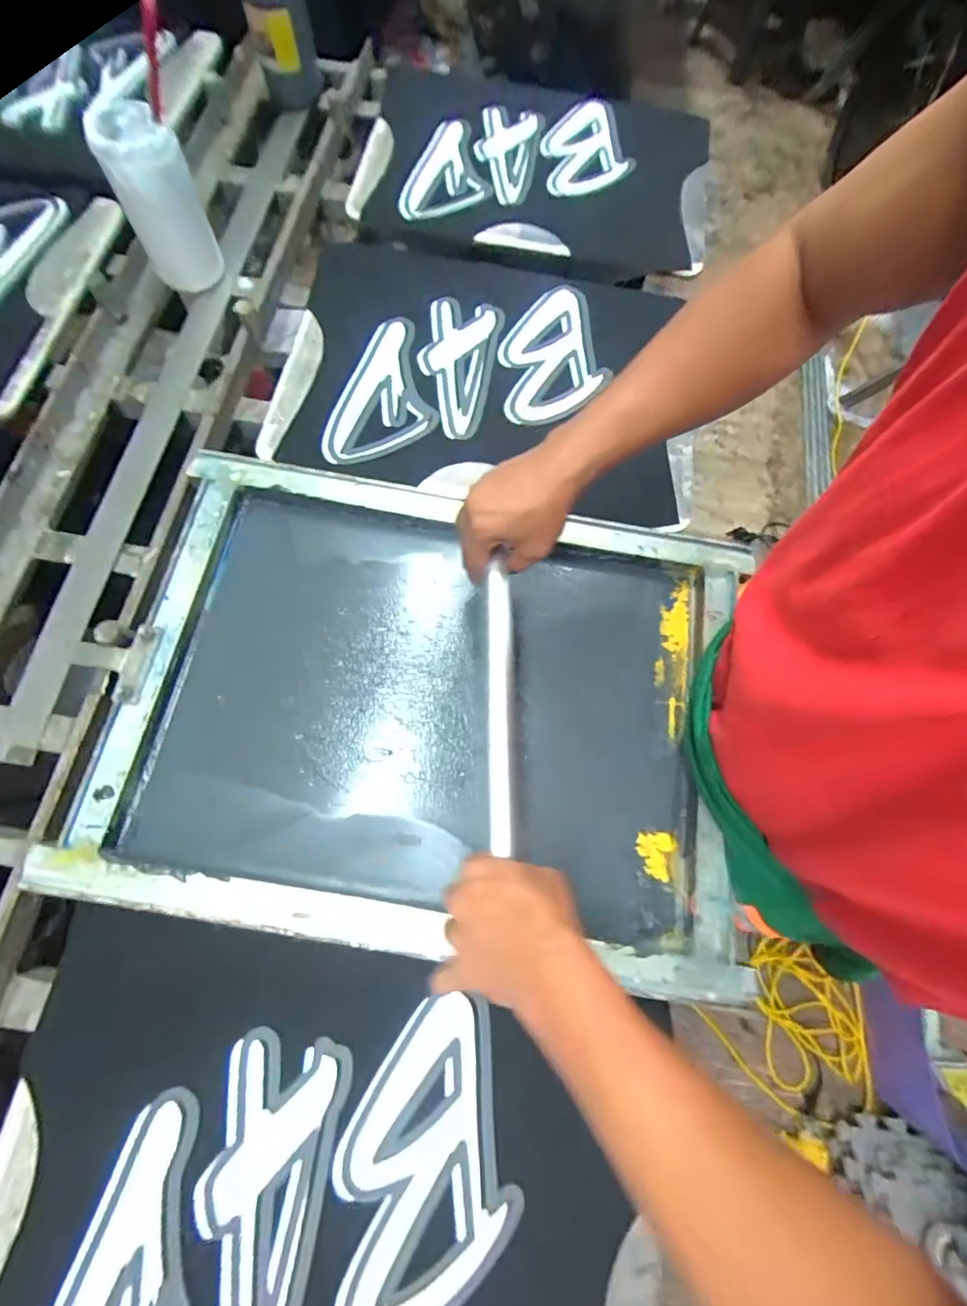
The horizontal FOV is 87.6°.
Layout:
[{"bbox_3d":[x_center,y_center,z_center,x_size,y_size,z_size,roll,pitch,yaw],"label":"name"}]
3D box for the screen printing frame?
[{"bbox_3d":[-0.055,0.042,0.542,0.633,0.053,0.470,8,72,1],"label":"screen printing frame"}]

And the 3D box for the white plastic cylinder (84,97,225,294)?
[{"bbox_3d":[-0.410,-0.574,0.646,0.095,0.163,0.093,-25,75,-14],"label":"white plastic cylinder"}]

